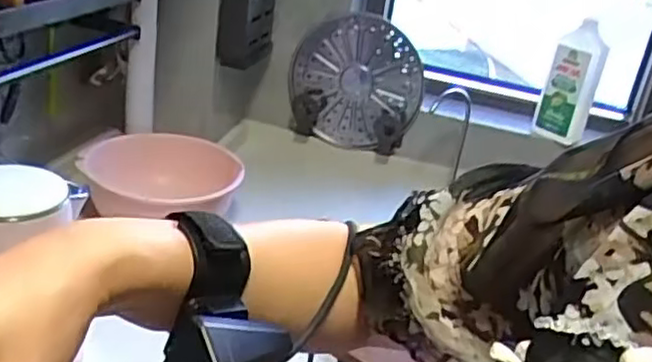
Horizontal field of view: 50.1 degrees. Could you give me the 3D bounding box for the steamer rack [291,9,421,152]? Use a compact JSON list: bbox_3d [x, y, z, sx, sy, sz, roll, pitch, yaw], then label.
[{"bbox_3d":[0.057,-0.182,1.278,0.236,0.258,0.046,5,32,-5],"label":"steamer rack"}]

